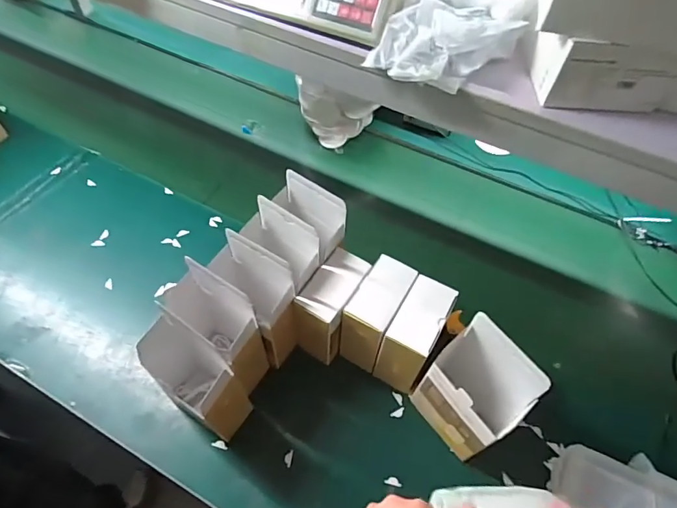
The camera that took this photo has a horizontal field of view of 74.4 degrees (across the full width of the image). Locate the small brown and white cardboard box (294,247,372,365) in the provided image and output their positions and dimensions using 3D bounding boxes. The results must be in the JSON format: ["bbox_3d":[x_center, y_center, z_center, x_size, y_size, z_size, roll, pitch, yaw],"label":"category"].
[{"bbox_3d":[-0.009,0.088,0.733,0.070,0.163,0.119,29,59,17],"label":"small brown and white cardboard box"}]

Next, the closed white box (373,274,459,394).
[{"bbox_3d":[0.120,0.135,0.707,0.071,0.159,0.131,28,59,16],"label":"closed white box"}]

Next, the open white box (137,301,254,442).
[{"bbox_3d":[-0.203,0.185,0.647,0.126,0.195,0.070,33,60,18],"label":"open white box"}]

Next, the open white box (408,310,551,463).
[{"bbox_3d":[0.183,0.194,0.627,0.078,0.228,0.125,-33,63,-22],"label":"open white box"}]

